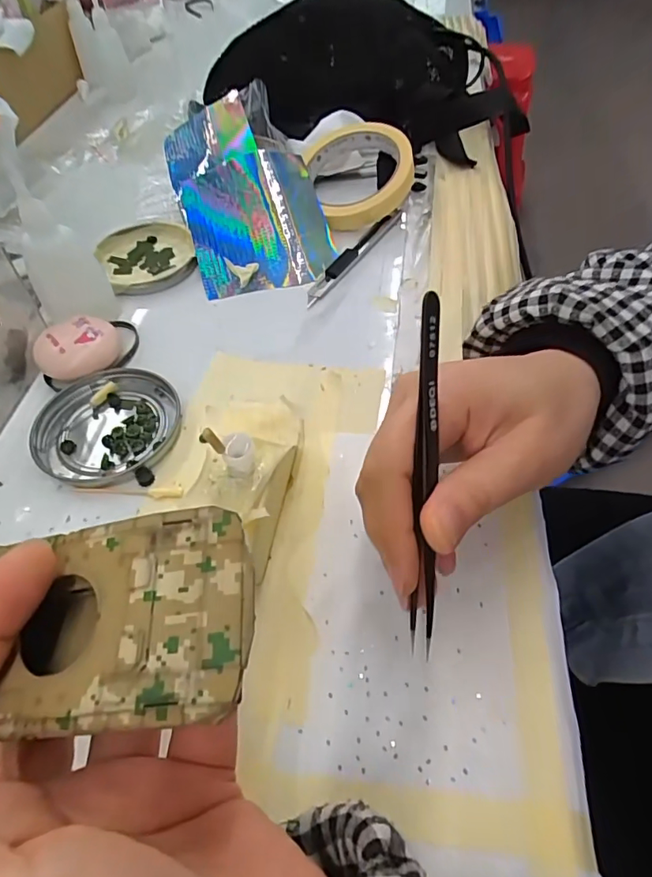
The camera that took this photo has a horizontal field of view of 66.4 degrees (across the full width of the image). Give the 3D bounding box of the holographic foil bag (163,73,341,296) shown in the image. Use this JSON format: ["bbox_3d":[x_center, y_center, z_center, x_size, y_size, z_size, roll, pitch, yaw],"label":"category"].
[{"bbox_3d":[-0.063,-0.194,0.387,0.102,0.024,0.182,-15,73,-5],"label":"holographic foil bag"}]

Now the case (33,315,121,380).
[{"bbox_3d":[-0.152,-0.055,0.307,0.048,0.021,0.036,-27,56,-21],"label":"case"}]

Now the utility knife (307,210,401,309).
[{"bbox_3d":[0.022,-0.140,0.378,0.016,0.009,0.129,25,55,18],"label":"utility knife"}]

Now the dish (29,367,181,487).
[{"bbox_3d":[-0.125,-0.008,0.280,0.078,0.012,0.073,0,51,0],"label":"dish"}]

